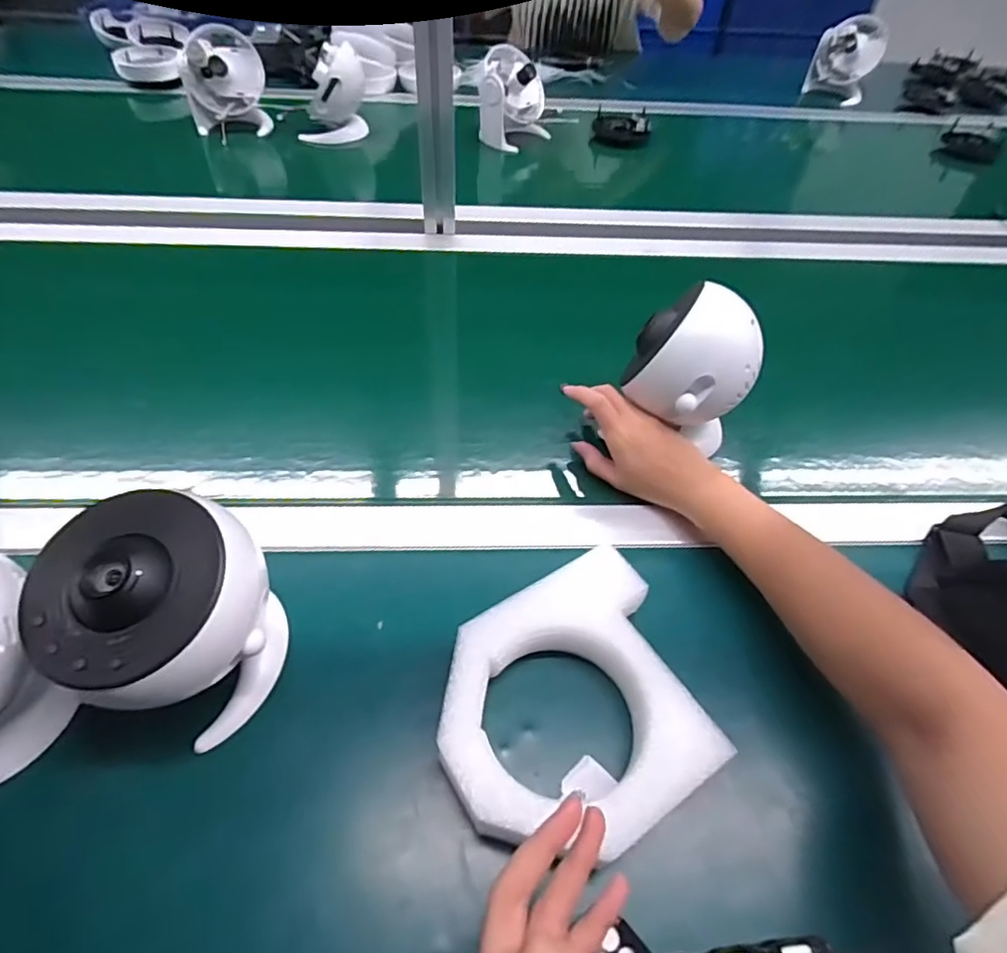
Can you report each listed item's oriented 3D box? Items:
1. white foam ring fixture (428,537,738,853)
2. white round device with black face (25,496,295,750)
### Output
[{"bbox_3d":[0.043,0.138,0.351,0.165,0.037,0.145,-26,58,-24],"label":"white foam ring fixture"},{"bbox_3d":[-0.196,0.083,0.339,0.105,0.118,0.107,2,50,-2],"label":"white round device with black face"}]

